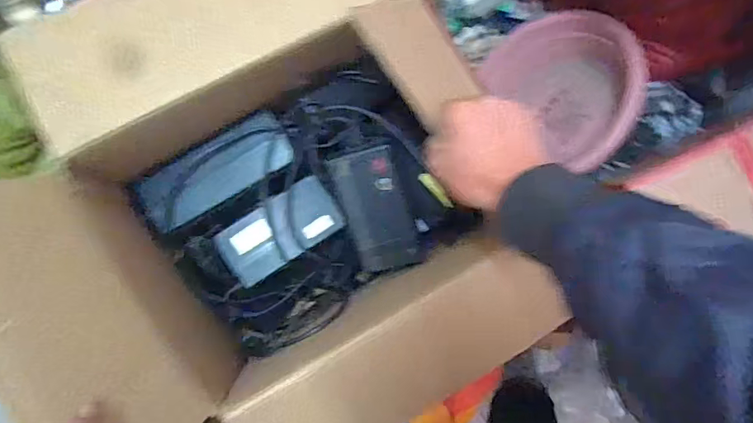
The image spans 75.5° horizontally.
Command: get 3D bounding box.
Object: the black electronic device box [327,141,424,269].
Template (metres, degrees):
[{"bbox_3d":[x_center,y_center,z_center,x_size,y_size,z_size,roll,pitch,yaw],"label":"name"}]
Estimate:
[{"bbox_3d":[0.000,0.004,0.632,0.079,0.031,0.166,-16,105,9],"label":"black electronic device box"}]

